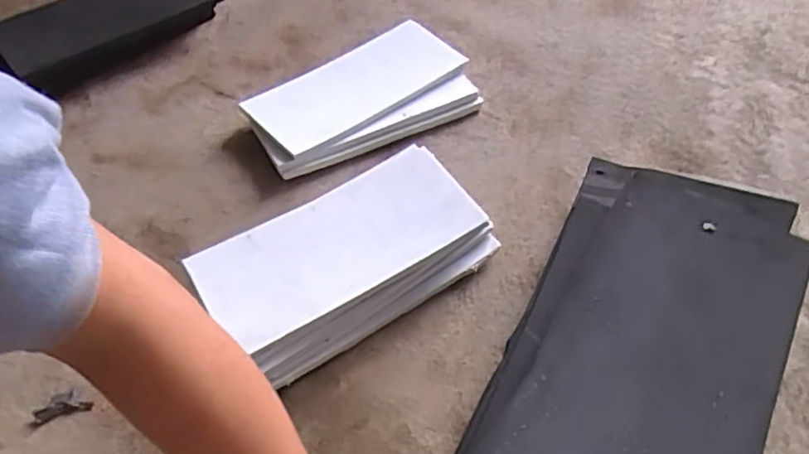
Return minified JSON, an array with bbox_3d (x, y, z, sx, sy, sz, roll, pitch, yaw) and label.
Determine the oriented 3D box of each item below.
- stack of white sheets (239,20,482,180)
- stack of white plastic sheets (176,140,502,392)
[{"bbox_3d":[-0.060,-0.169,0.799,0.291,0.038,0.168,-25,57,-19],"label":"stack of white sheets"},{"bbox_3d":[-0.059,0.033,0.625,0.279,0.068,0.143,-30,59,-21],"label":"stack of white plastic sheets"}]

